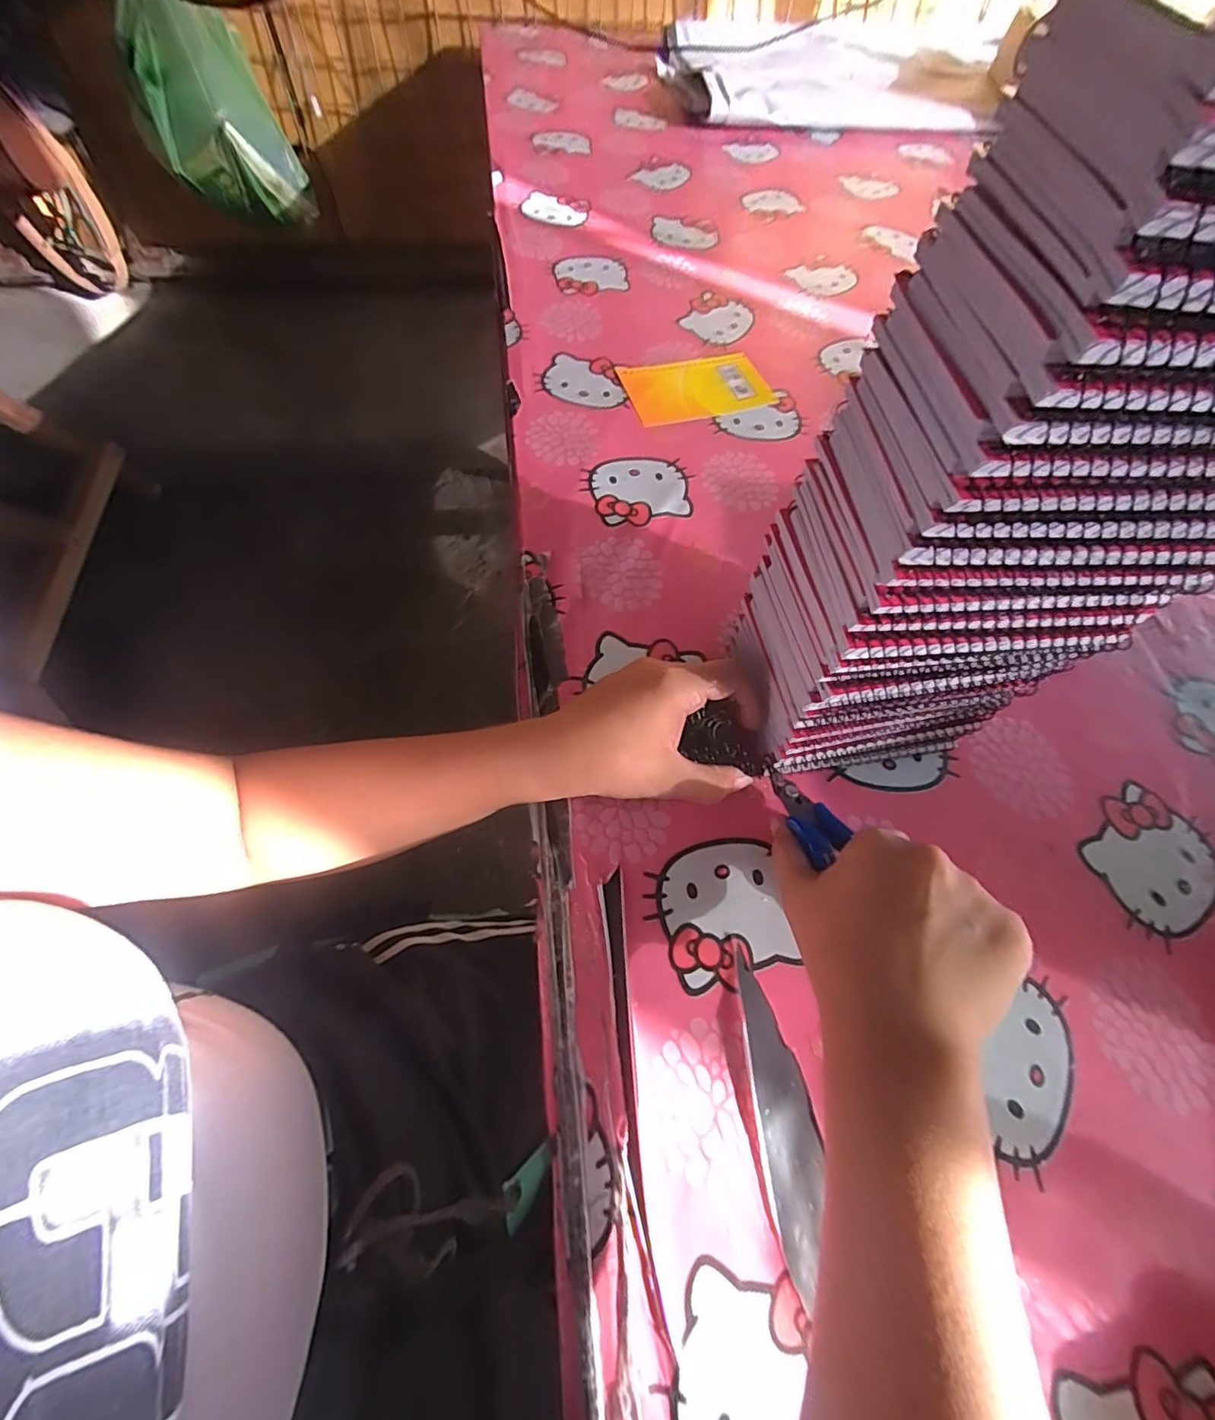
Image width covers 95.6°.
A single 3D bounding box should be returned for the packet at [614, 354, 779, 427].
[{"bbox_3d":[0.081,-0.294,0.503,0.128,0.005,0.080,-16,66,-11],"label":"packet"}]

